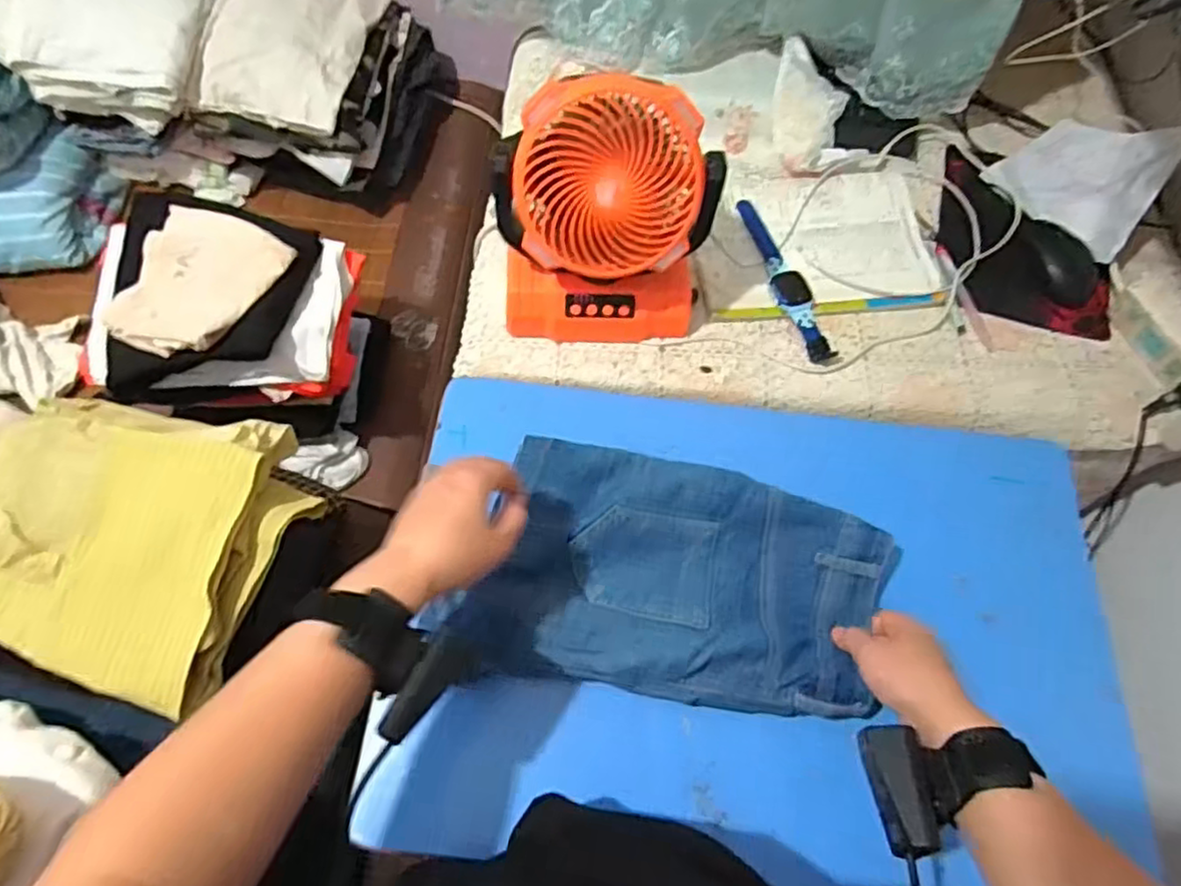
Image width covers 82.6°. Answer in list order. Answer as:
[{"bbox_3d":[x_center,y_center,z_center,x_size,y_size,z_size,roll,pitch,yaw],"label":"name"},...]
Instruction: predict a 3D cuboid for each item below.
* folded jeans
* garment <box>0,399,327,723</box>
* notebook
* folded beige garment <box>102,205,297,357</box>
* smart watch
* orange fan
[{"bbox_3d":[0.075,0.103,0.549,0.319,0.030,0.195,7,64,1],"label":"folded jeans"},{"bbox_3d":[-0.386,0.070,0.551,0.263,0.061,0.234,12,64,3],"label":"garment"},{"bbox_3d":[0.252,-0.234,0.765,0.266,0.024,0.198,-3,64,-4],"label":"notebook"},{"bbox_3d":[-0.464,-0.185,0.776,0.181,0.032,0.177,17,71,19],"label":"folded beige garment"},{"bbox_3d":[0.210,-0.182,0.735,0.037,0.010,0.212,-16,66,-10],"label":"smart watch"},{"bbox_3d":[0.012,-0.197,0.613,0.196,0.225,0.104,2,64,-2],"label":"orange fan"}]

